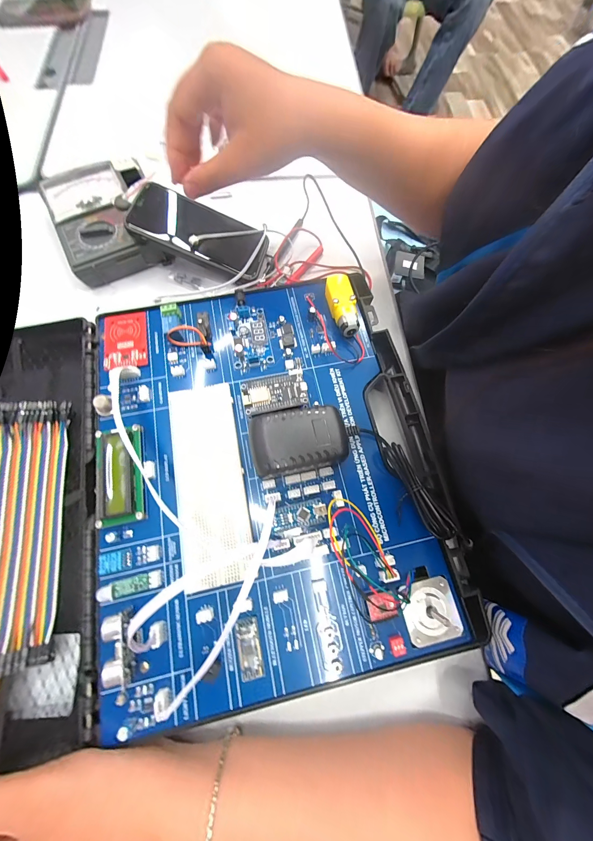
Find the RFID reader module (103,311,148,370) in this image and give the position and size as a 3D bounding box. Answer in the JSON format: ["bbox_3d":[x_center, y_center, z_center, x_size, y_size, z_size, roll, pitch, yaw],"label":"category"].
[{"bbox_3d":[-0.170,-0.081,0.279,0.040,0.005,0.064,-11,73,-4],"label":"RFID reader module"}]

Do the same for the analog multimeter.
[{"bbox_3d":[-0.236,-0.247,0.353,0.117,0.040,0.162,-21,73,-6],"label":"analog multimeter"}]

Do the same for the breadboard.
[{"bbox_3d":[-0.073,0.046,0.237,0.051,0.013,0.163,-11,73,-4],"label":"breadboard"}]

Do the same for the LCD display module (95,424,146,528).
[{"bbox_3d":[-0.147,0.044,0.233,0.034,0.012,0.079,-10,72,-4],"label":"LCD display module"}]

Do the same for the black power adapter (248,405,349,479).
[{"bbox_3d":[0.002,0.019,0.237,0.077,0.038,0.050,-10,72,-4],"label":"black power adapter"}]

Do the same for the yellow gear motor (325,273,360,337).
[{"bbox_3d":[0.046,-0.115,0.286,0.026,0.025,0.061,-5,72,-2],"label":"yellow gear motor"}]

